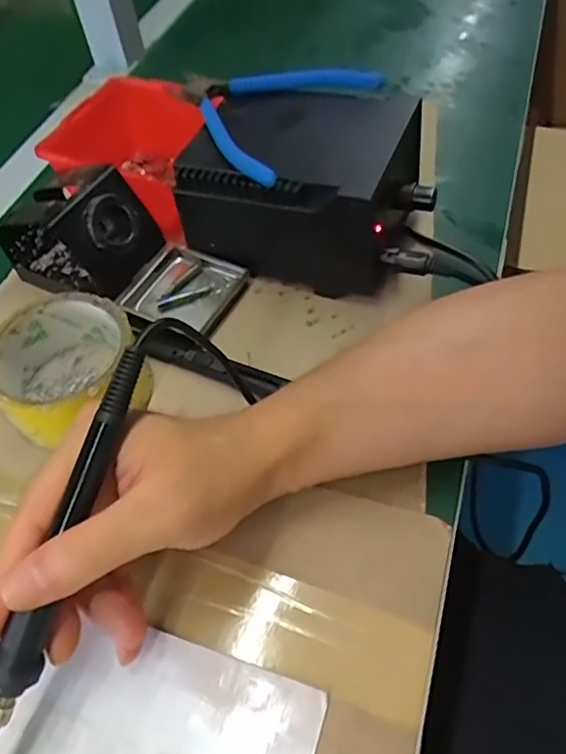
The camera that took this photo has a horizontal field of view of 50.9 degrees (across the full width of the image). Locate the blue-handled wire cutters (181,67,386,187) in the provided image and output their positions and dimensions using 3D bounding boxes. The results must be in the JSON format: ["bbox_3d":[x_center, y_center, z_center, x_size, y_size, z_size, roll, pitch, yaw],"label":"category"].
[{"bbox_3d":[-0.020,-0.187,0.402,0.133,0.016,0.122,32,63,24],"label":"blue-handled wire cutters"}]

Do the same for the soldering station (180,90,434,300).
[{"bbox_3d":[0.019,-0.131,0.414,0.159,0.094,0.114,15,57,14],"label":"soldering station"}]

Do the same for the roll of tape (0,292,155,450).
[{"bbox_3d":[-0.130,-0.004,0.360,0.081,0.047,0.085,-2,55,2],"label":"roll of tape"}]

